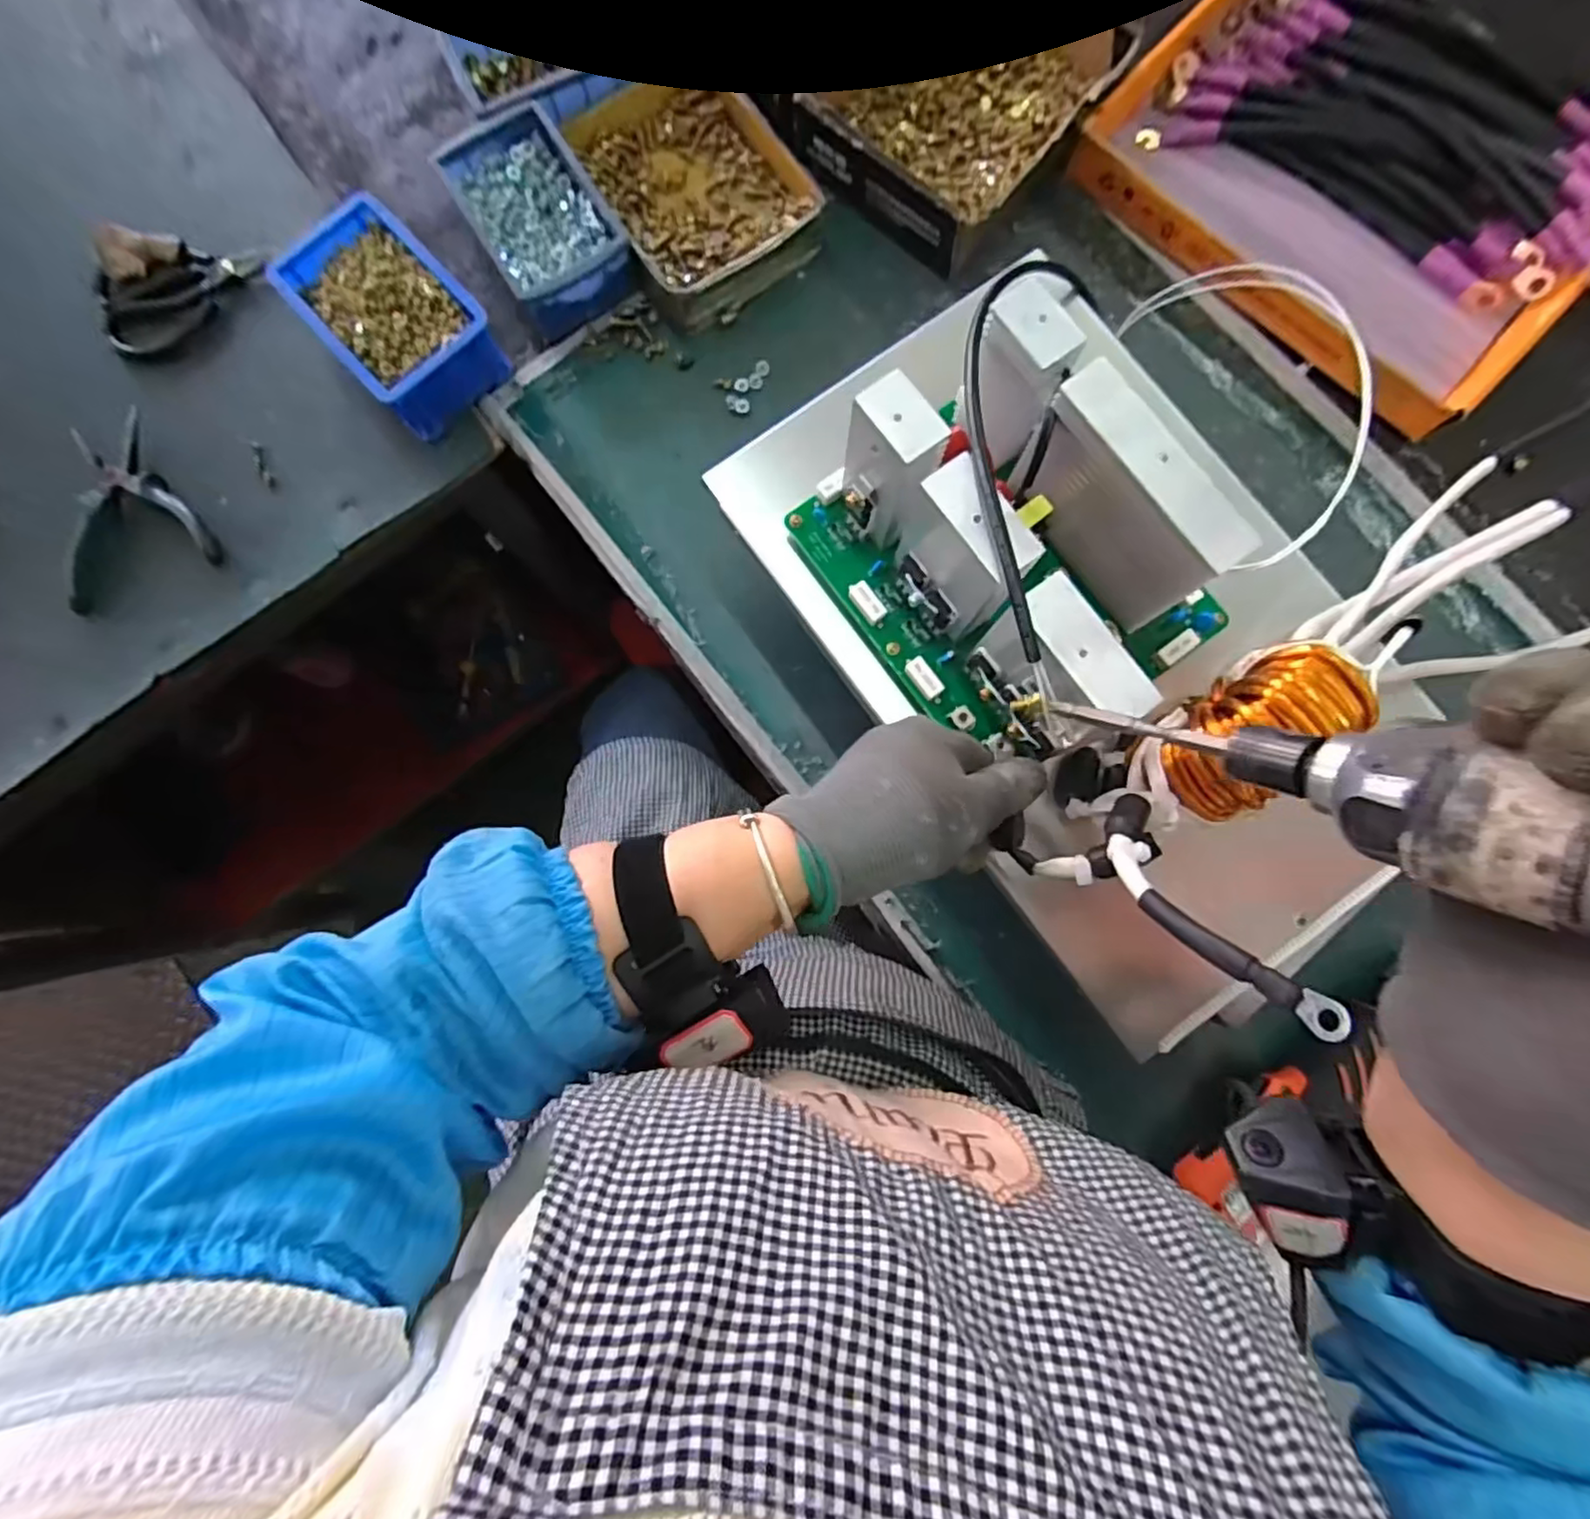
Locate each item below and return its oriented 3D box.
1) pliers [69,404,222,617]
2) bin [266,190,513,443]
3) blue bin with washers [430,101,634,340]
[{"bbox_3d":[-0.520,-0.195,0.520,0.111,0.009,0.143,-26,83,0],"label":"pliers"},{"bbox_3d":[-0.303,-0.335,0.515,0.100,0.052,0.155,-44,84,-3],"label":"bin"},{"bbox_3d":[-0.194,-0.411,0.520,0.092,0.049,0.146,-32,83,-1],"label":"blue bin with washers"}]

